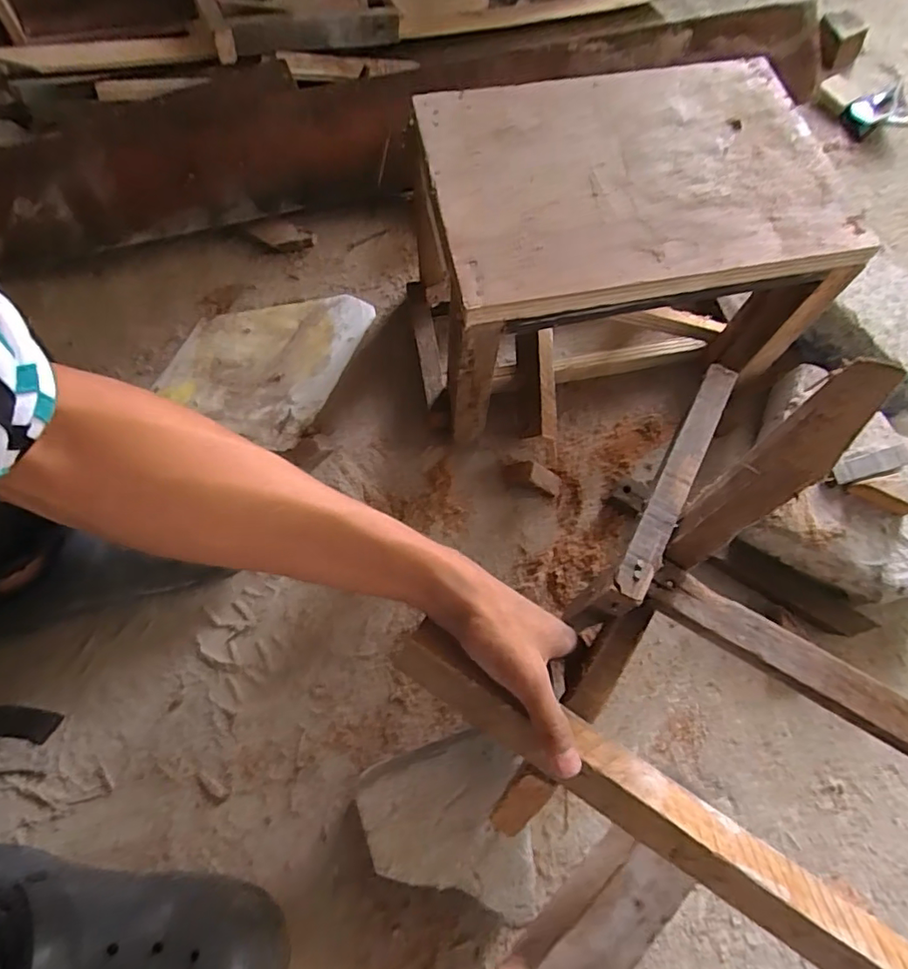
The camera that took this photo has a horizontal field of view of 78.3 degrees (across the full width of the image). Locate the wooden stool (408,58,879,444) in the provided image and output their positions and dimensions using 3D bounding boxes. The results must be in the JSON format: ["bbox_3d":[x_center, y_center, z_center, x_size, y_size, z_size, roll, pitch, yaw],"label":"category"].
[{"bbox_3d":[0.132,-0.207,0.541,0.327,0.218,0.224,-11,69,-7],"label":"wooden stool"}]

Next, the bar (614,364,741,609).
[{"bbox_3d":[0.154,-0.009,0.383,0.023,0.011,0.197,29,70,7],"label":"bar"}]

